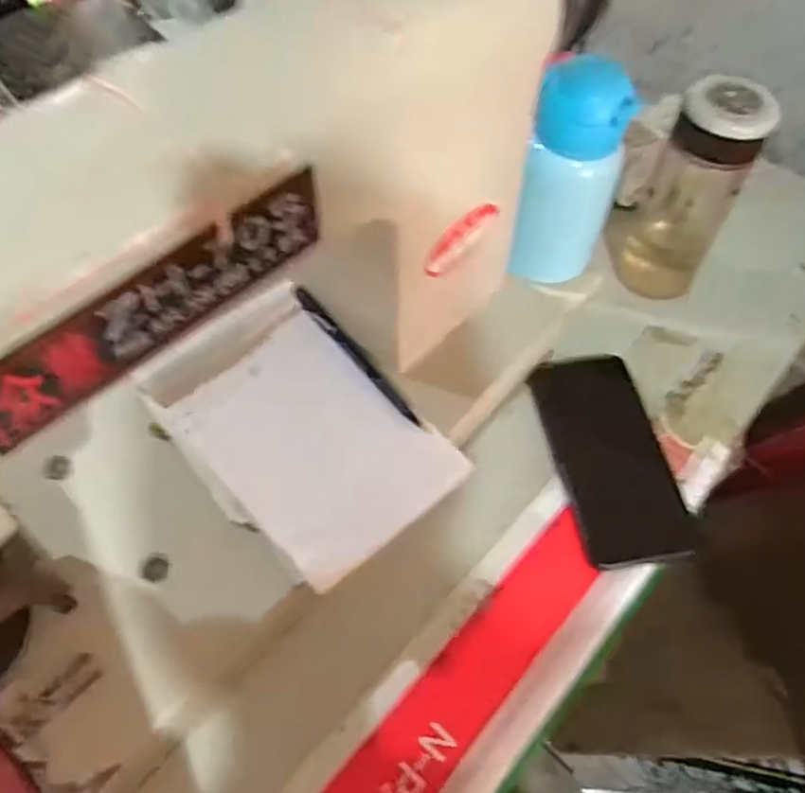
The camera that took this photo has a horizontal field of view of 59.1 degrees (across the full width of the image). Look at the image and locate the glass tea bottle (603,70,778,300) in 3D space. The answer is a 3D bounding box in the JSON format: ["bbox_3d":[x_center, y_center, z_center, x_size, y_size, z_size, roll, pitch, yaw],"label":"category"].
[{"bbox_3d":[0.230,-0.169,0.576,0.076,0.178,0.068,23,58,11],"label":"glass tea bottle"}]

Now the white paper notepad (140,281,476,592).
[{"bbox_3d":[-0.070,0.020,0.470,0.128,0.021,0.195,-38,67,-25],"label":"white paper notepad"}]

